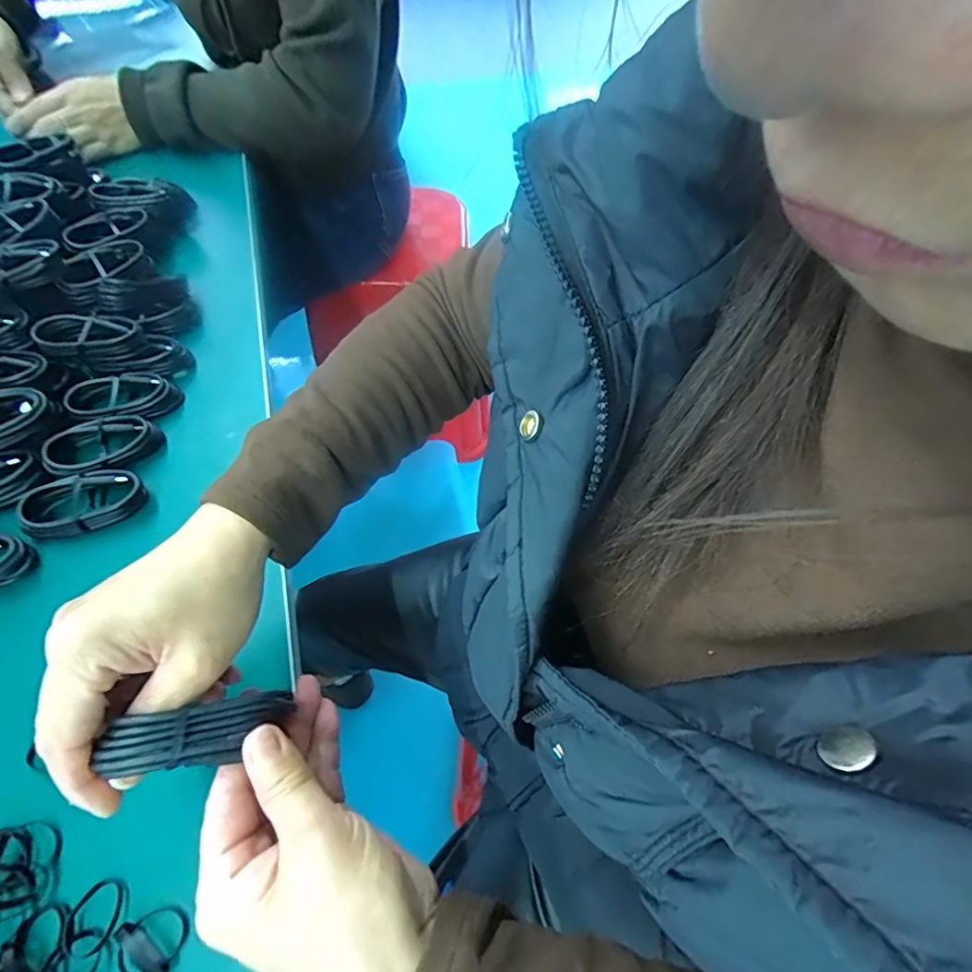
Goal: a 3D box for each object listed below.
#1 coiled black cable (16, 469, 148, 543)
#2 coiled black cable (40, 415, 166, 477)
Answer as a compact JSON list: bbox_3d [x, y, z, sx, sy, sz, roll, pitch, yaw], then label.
[{"bbox_3d":[-0.273,0.010,0.359,0.073,0.025,0.040,-25,63,-16],"label":"coiled black cable"},{"bbox_3d":[-0.275,-0.028,0.380,0.072,0.022,0.040,-29,65,-18],"label":"coiled black cable"}]

